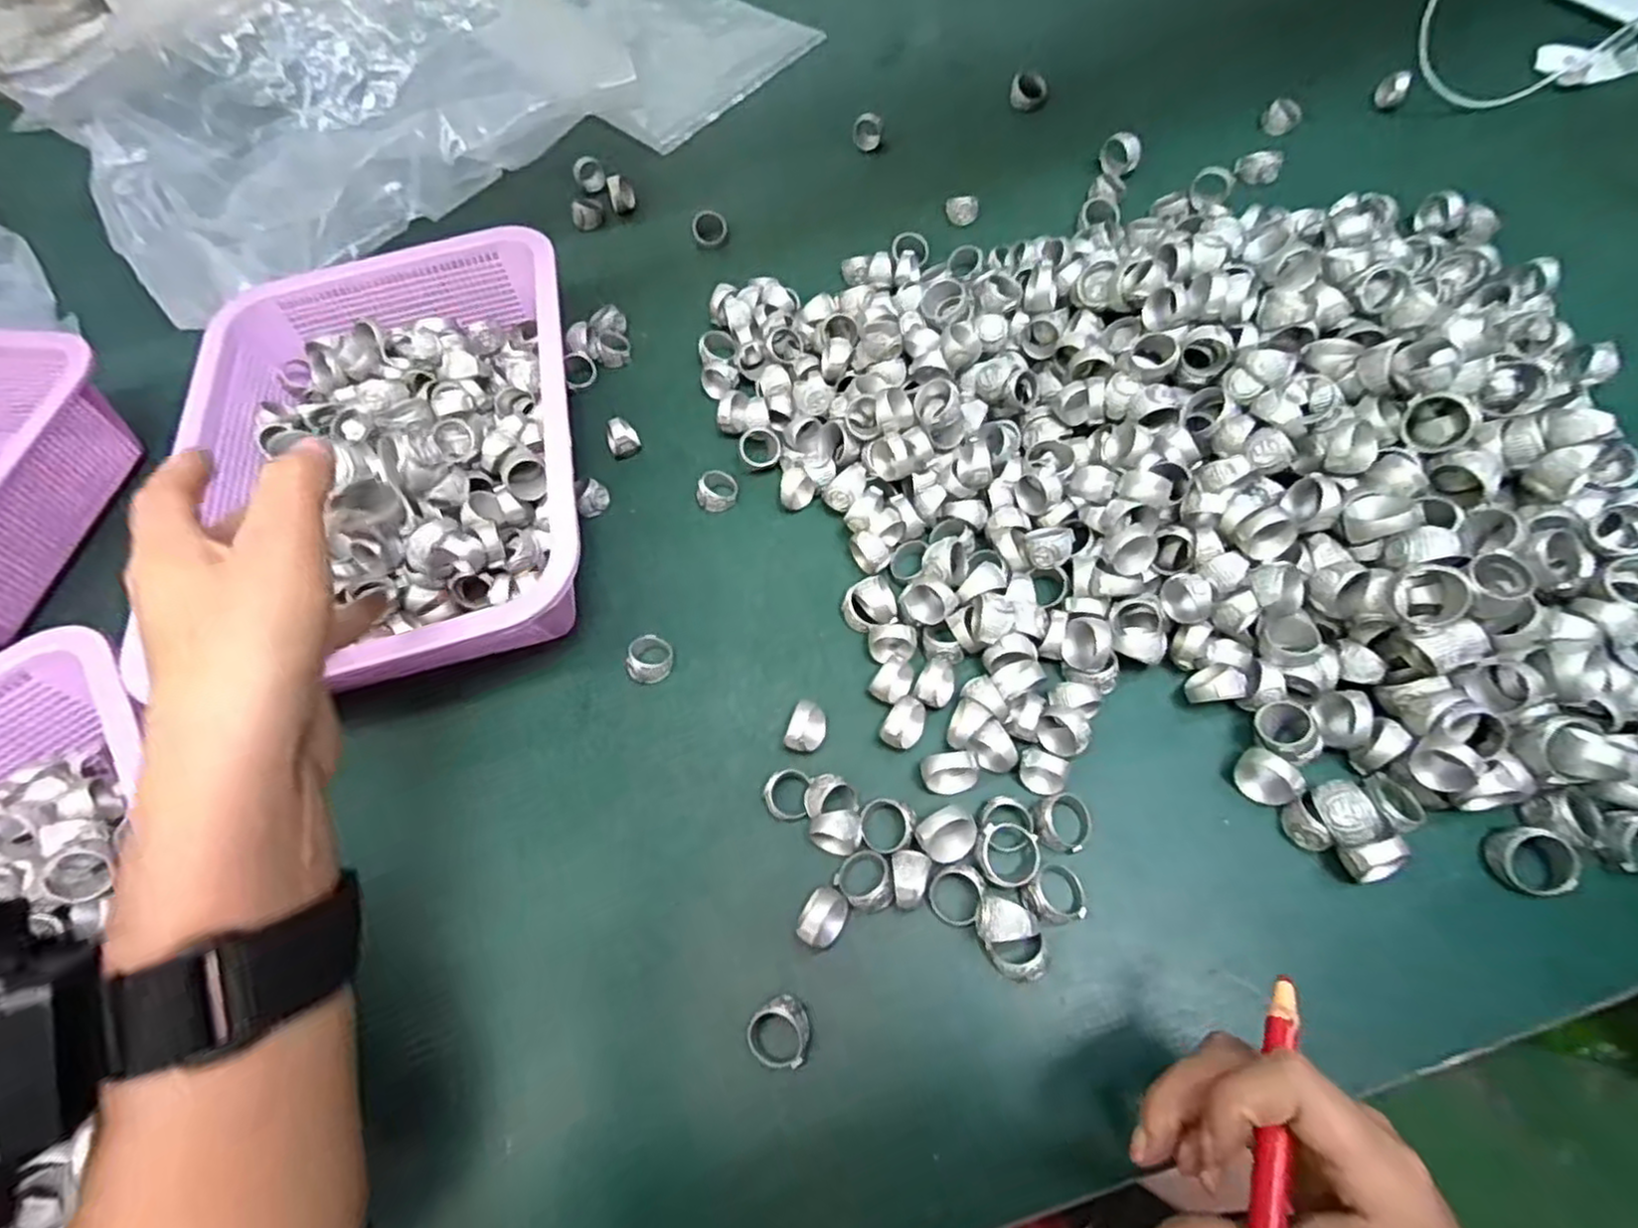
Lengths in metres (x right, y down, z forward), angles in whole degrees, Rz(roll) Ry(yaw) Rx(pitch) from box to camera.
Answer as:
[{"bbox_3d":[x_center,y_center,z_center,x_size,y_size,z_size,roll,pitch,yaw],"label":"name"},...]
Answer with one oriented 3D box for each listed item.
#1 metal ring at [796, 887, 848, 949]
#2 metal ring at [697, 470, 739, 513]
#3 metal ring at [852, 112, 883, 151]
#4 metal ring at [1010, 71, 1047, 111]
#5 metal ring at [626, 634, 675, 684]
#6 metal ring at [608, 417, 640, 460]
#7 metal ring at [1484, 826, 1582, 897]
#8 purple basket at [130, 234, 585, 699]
[{"bbox_3d":[0.002,0.136,0.325,0.019,0.020,0.025,38,71,19],"label":"metal ring"},{"bbox_3d":[-0.063,-0.076,0.449,0.025,0.015,0.021,-16,64,-5],"label":"metal ring"},{"bbox_3d":[0.041,-0.402,0.603,0.025,0.023,0.025,2,64,4],"label":"metal ring"},{"bbox_3d":[0.176,-0.439,0.611,0.028,0.022,0.028,-1,64,2],"label":"metal ring"},{"bbox_3d":[-0.092,0.024,0.400,0.022,0.016,0.027,8,65,7],"label":"metal ring"},{"bbox_3d":[-0.128,-0.115,0.472,0.019,0.023,0.017,-26,66,-10],"label":"metal ring"},{"bbox_3d":[0.311,0.106,0.313,0.031,0.015,0.028,-3,63,4],"label":"metal ring"},{"bbox_3d":[-0.250,-0.100,0.436,0.218,0.077,0.290,-13,64,-4],"label":"purple basket"}]

